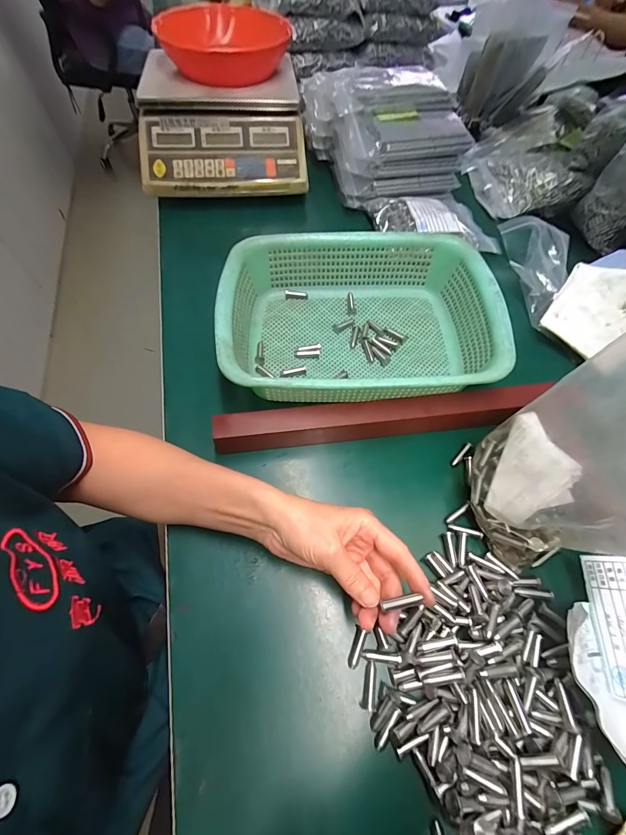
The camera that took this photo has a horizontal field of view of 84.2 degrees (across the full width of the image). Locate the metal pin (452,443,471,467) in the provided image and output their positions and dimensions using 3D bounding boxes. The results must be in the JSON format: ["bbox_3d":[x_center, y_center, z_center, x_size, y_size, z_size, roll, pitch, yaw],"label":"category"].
[{"bbox_3d":[0.158,0.039,0.369,0.005,0.005,0.031,39,68,19],"label":"metal pin"}]

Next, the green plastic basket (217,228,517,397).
[{"bbox_3d":[0.048,-0.110,0.402,0.289,0.080,0.218,-3,62,-2],"label":"green plastic basket"}]

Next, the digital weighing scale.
[{"bbox_3d":[-0.151,-0.498,0.585,0.259,0.096,0.246,-6,62,-3],"label":"digital weighing scale"}]

